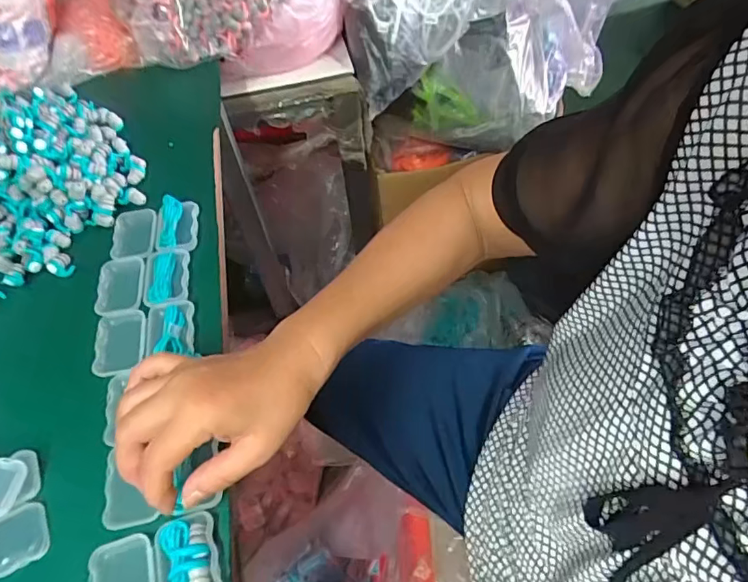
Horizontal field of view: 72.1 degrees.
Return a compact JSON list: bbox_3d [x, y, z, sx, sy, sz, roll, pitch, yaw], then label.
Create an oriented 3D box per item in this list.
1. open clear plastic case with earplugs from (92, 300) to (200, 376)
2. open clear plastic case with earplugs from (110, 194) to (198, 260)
[{"bbox_3d":[-0.183,0.036,0.408,0.076,0.012,0.056,-8,56,-1],"label":"open clear plastic case with earplugs"},{"bbox_3d":[-0.203,-0.060,0.469,0.080,0.016,0.058,-3,56,2],"label":"open clear plastic case with earplugs"}]

